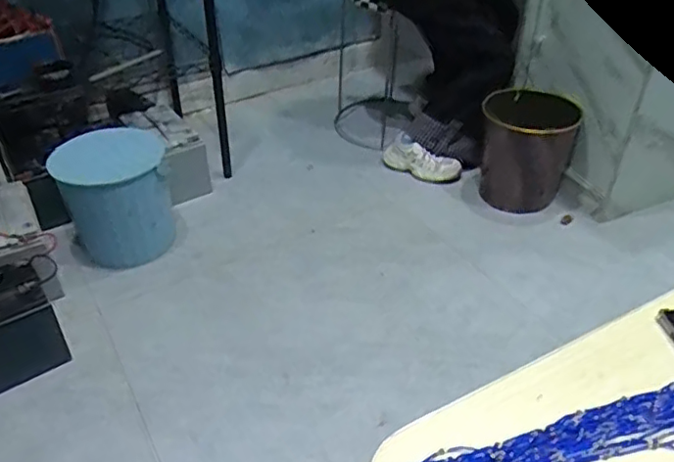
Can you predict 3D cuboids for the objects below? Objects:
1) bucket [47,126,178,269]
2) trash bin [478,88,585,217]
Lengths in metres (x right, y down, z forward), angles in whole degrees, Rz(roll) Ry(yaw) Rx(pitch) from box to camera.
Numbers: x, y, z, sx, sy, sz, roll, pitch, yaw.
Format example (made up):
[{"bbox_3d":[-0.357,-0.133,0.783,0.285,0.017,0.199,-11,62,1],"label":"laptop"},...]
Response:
[{"bbox_3d":[-0.507,-0.078,1.374,0.243,0.232,0.265,0,37,0],"label":"bucket"},{"bbox_3d":[0.501,-0.223,1.563,0.238,0.242,0.241,0,39,0],"label":"trash bin"}]

